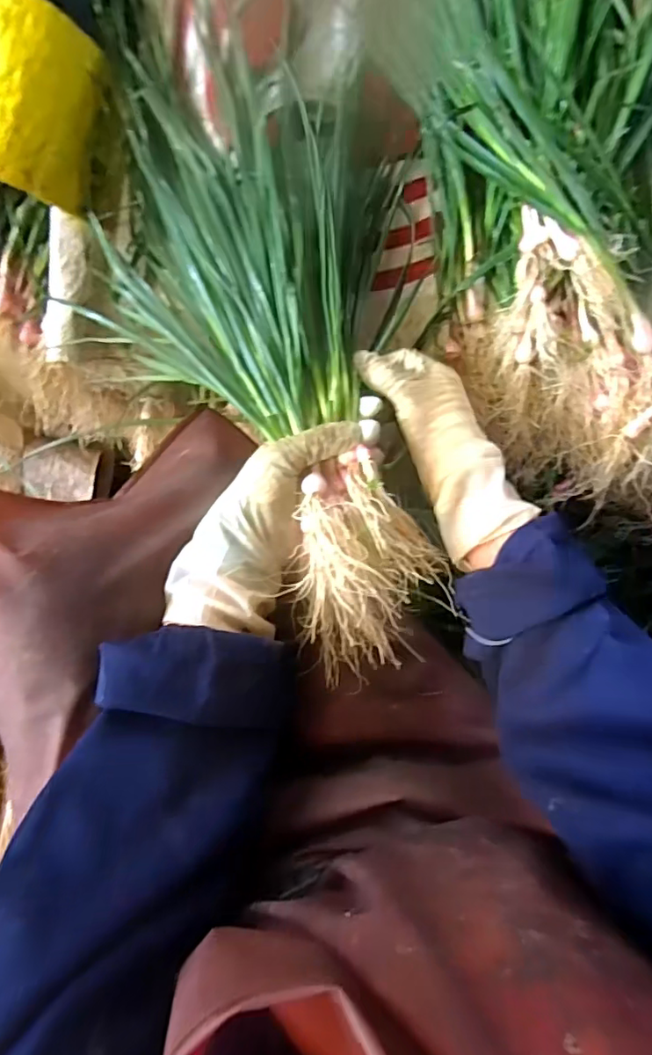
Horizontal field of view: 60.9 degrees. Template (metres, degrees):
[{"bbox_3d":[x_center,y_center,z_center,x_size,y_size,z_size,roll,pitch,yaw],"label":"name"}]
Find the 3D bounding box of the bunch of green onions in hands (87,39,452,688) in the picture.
[{"bbox_3d":[-0.021,-0.125,0.424,0.211,0.083,0.456,-13,78,-9],"label":"bunch of green onions in hands"}]

